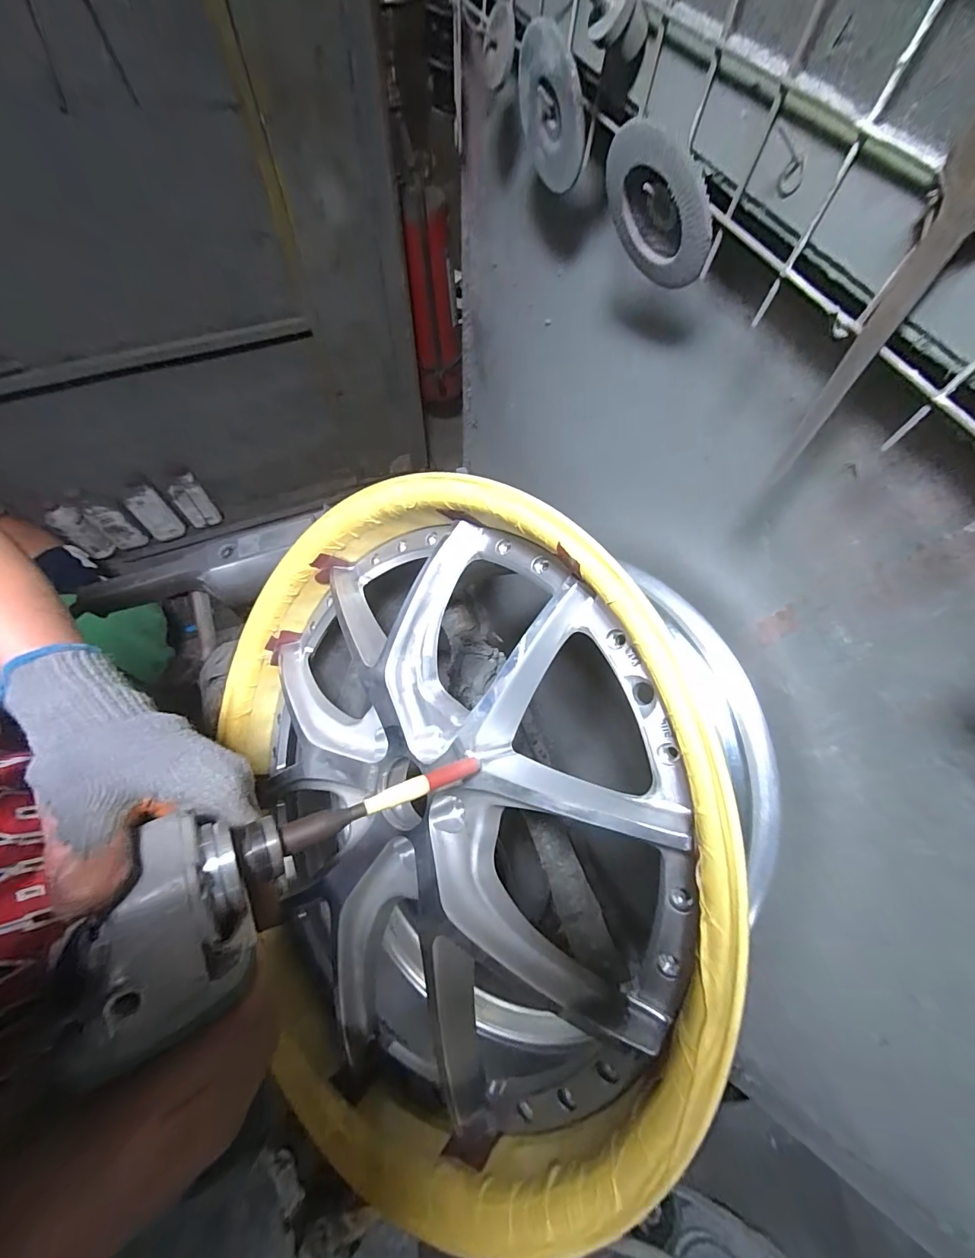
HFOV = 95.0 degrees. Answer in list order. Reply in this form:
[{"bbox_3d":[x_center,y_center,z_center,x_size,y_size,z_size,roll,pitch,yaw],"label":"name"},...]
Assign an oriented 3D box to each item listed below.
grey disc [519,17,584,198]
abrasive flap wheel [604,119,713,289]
[{"bbox_3d":[0.053,-0.442,0.385,0.010,0.096,0.119,-28,38,2],"label":"grey disc"},{"bbox_3d":[0.124,-0.298,0.317,0.022,0.089,0.096,-40,108,5],"label":"abrasive flap wheel"}]

